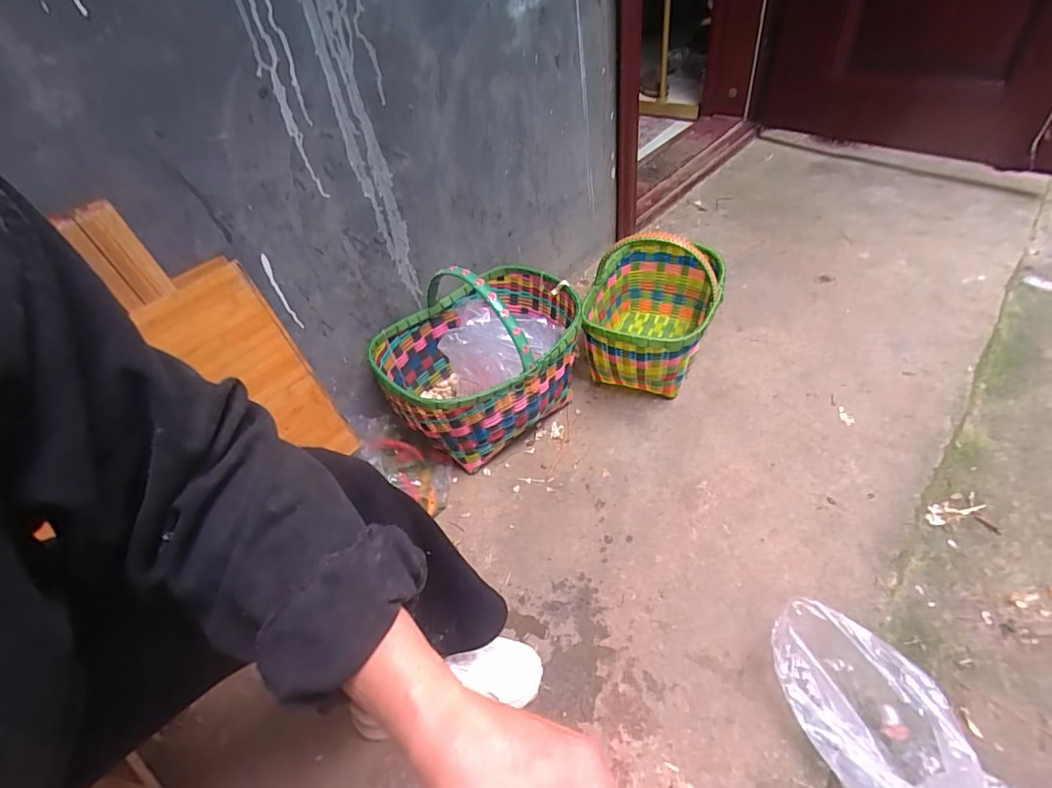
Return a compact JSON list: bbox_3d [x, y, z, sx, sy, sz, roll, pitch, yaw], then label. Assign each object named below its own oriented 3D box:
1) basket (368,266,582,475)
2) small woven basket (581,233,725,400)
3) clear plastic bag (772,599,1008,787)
[{"bbox_3d":[-0.086,-0.079,0.993,0.297,0.341,0.406,30,57,33],"label":"basket"},{"bbox_3d":[0.275,-0.169,1.100,0.255,0.227,0.350,18,51,23],"label":"small woven basket"},{"bbox_3d":[0.441,0.413,0.593,0.169,0.174,0.326,-34,49,-22],"label":"clear plastic bag"}]

